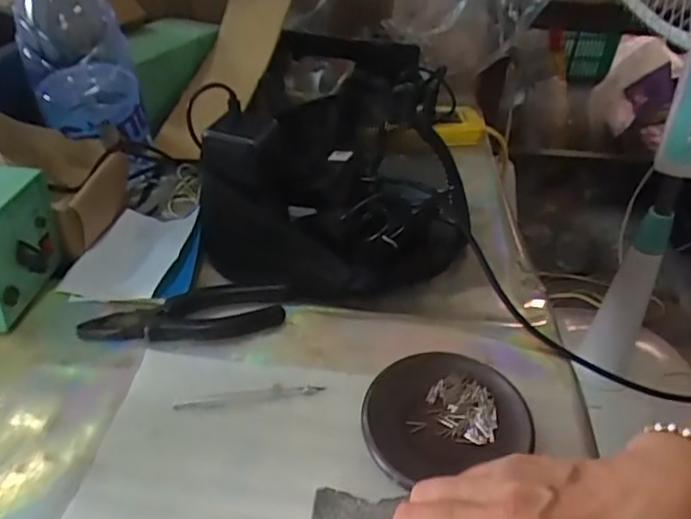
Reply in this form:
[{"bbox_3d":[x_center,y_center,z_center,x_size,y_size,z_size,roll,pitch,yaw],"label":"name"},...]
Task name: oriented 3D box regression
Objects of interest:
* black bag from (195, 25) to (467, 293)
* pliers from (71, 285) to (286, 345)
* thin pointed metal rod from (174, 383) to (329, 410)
[{"bbox_3d":[0.005,-0.157,0.637,0.232,0.106,0.434,4,40,5],"label":"black bag"},{"bbox_3d":[-0.128,0.044,0.476,0.160,0.013,0.055,-8,41,-9],"label":"pliers"},{"bbox_3d":[-0.069,0.098,0.425,0.106,0.004,0.009,-6,41,-7],"label":"thin pointed metal rod"}]

